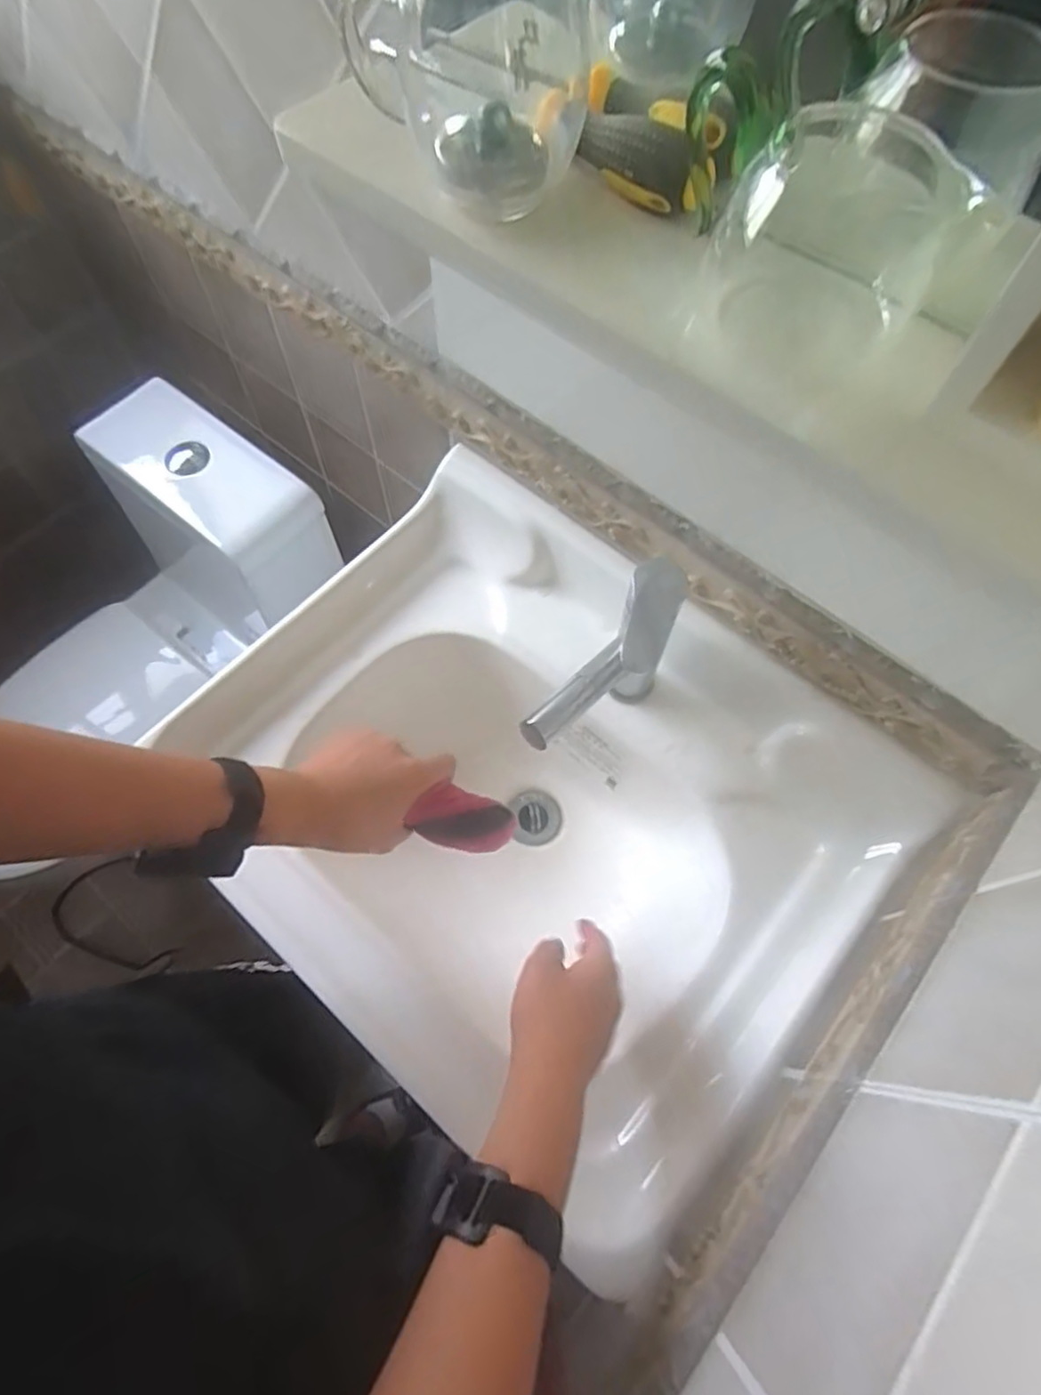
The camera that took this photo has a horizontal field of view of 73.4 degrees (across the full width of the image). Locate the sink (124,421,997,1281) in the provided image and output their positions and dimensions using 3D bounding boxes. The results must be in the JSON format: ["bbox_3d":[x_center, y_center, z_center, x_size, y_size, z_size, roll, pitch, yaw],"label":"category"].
[{"bbox_3d":[0.003,0.117,0.696,0.594,0.229,0.474,37,70,15],"label":"sink"}]

